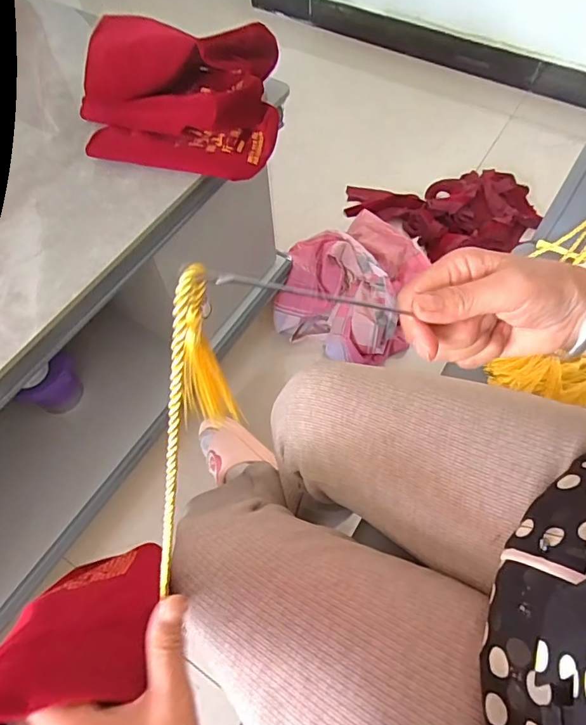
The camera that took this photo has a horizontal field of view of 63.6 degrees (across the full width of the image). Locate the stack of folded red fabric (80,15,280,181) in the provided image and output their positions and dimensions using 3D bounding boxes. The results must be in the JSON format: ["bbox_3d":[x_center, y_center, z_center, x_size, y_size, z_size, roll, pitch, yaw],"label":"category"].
[{"bbox_3d":[-0.129,-0.301,0.527,0.212,0.114,0.126,8,61,6],"label":"stack of folded red fabric"}]

